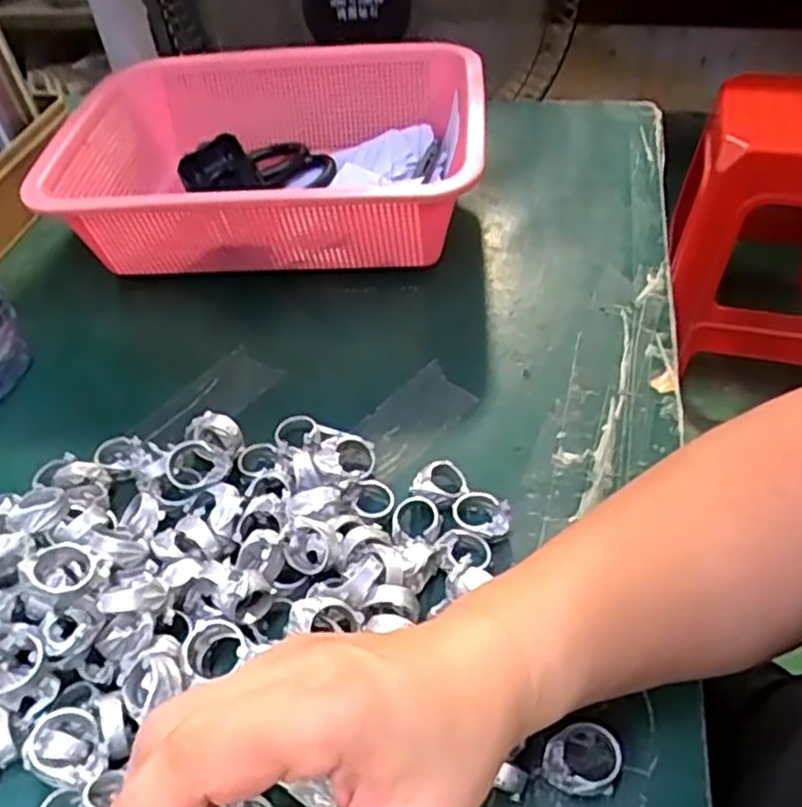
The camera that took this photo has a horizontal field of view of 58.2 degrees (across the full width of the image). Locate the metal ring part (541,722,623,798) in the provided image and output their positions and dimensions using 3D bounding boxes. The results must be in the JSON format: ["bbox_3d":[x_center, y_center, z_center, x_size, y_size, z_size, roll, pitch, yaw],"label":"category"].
[{"bbox_3d":[0.070,0.138,0.280,0.028,0.013,0.025,13,49,18],"label":"metal ring part"}]

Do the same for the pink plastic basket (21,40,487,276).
[{"bbox_3d":[-0.090,-0.179,0.529,0.287,0.097,0.208,1,46,7],"label":"pink plastic basket"}]

